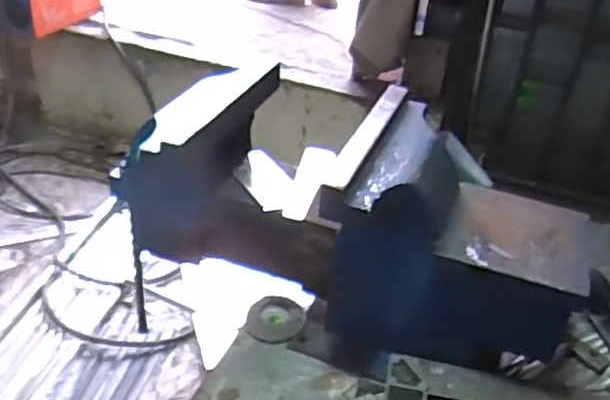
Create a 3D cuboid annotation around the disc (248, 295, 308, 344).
[{"bbox_3d":[-0.036,0.149,0.788,0.071,0.015,0.068,5,35,-3],"label":"disc"}]

